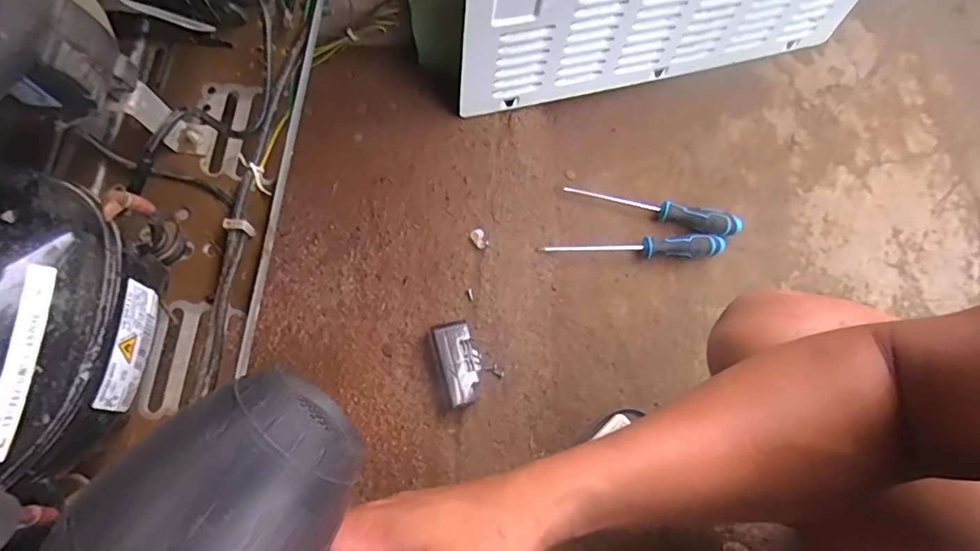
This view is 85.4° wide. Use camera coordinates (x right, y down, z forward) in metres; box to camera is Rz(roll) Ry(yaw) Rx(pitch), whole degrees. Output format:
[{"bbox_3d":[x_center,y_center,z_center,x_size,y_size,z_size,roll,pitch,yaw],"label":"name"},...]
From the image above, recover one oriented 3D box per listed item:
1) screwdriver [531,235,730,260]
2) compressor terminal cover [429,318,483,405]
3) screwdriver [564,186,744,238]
[{"bbox_3d":[0.196,-0.036,0.717,0.248,0.028,0.026,-3,76,-2],"label":"screwdriver"},{"bbox_3d":[-0.036,0.106,0.647,0.047,0.039,0.097,-17,76,-5],"label":"compressor terminal cover"},{"bbox_3d":[0.228,-0.091,0.736,0.242,0.028,0.031,13,76,2],"label":"screwdriver"}]

